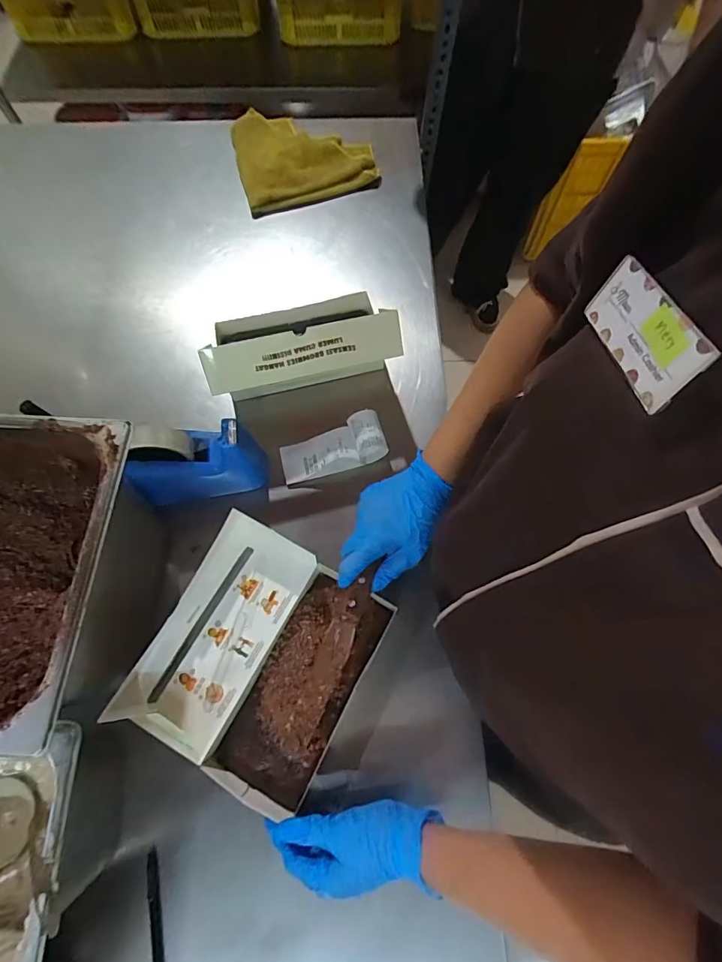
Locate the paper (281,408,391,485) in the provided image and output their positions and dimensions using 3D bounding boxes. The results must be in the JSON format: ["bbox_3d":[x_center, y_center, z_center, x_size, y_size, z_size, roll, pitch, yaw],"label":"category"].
[{"bbox_3d":[-0.037,-0.043,0.598,0.138,0.028,0.060,-20,68,10],"label":"paper"}]

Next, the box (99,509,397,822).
[{"bbox_3d":[-0.102,0.185,0.478,0.213,0.073,0.228,25,70,10],"label":"box"}]

